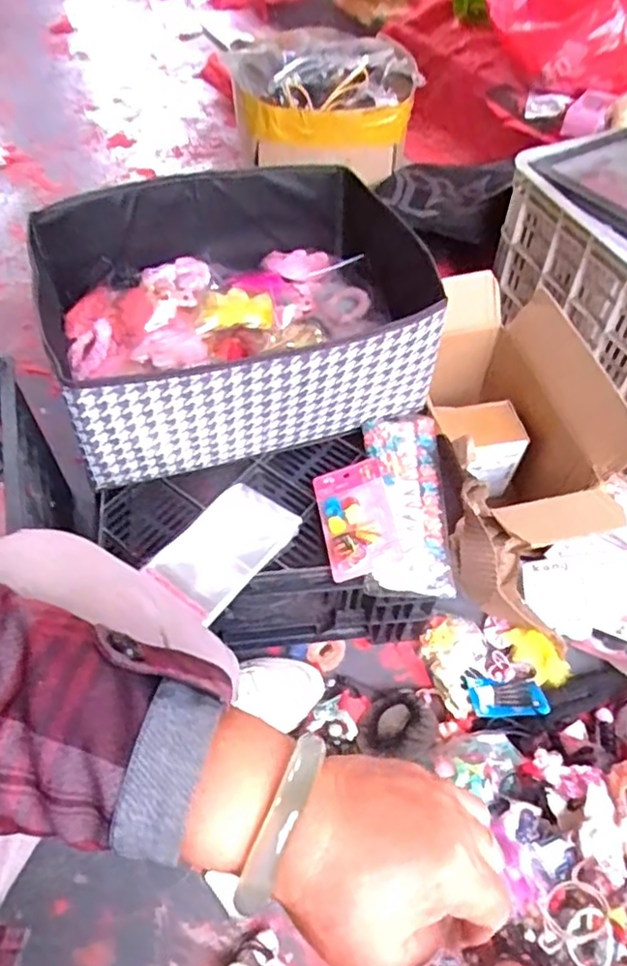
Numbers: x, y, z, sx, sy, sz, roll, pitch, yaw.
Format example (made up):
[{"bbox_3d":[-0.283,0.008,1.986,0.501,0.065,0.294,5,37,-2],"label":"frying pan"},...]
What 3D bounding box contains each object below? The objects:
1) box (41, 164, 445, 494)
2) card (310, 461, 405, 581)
[{"bbox_3d":[-0.073,-0.210,0.783,0.455,0.156,0.347,-16,56,-13],"label":"box"},{"bbox_3d":[0.046,0.036,0.716,0.078,0.019,0.133,-15,52,4],"label":"card"}]

